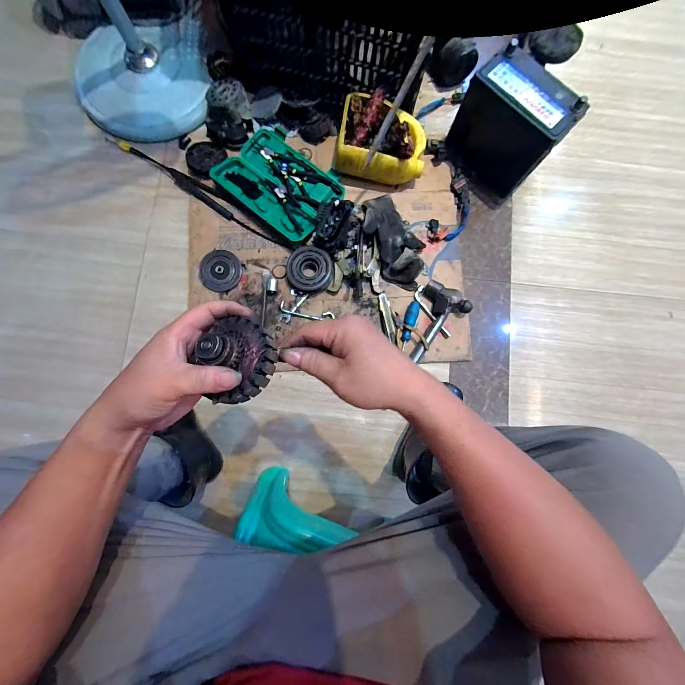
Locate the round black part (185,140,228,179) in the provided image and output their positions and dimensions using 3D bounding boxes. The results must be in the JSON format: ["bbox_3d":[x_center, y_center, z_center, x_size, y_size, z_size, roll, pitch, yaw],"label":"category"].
[{"bbox_3d":[-0.368,-0.489,0.817,0.103,0.015,0.099,0,80,-1],"label":"round black part"}]

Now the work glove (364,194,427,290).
[{"bbox_3d":[0.128,-0.261,0.774,0.129,0.057,0.260,-27,81,-5],"label":"work glove"}]

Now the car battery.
[{"bbox_3d":[0.399,-0.516,0.749,0.137,0.198,0.232,-36,82,-7],"label":"car battery"}]

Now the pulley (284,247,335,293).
[{"bbox_3d":[-0.082,-0.180,0.771,0.110,0.036,0.106,12,88,3],"label":"pulley"}]

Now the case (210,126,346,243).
[{"bbox_3d":[-0.165,-0.418,0.813,0.310,0.033,0.222,40,82,6],"label":"case"}]

